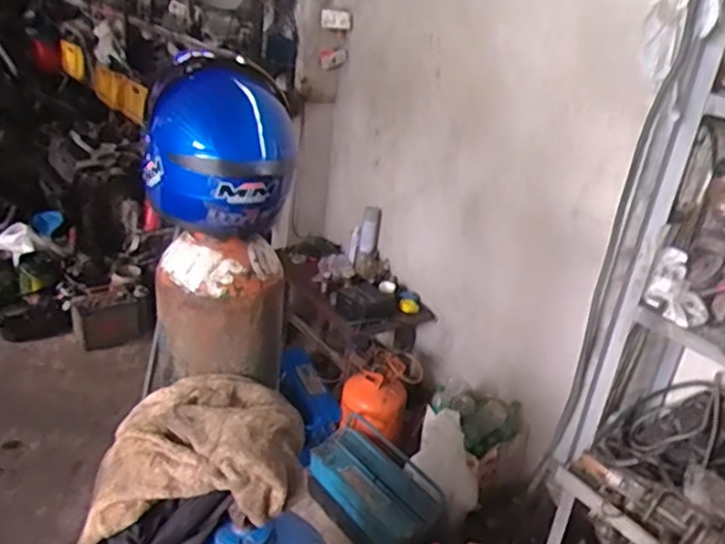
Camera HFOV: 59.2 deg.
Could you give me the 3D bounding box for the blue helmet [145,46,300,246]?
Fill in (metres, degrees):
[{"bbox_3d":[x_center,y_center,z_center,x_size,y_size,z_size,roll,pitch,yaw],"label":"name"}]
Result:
[{"bbox_3d":[-0.246,-0.218,1.103,0.236,0.240,0.328,-2,27,-19],"label":"blue helmet"}]

